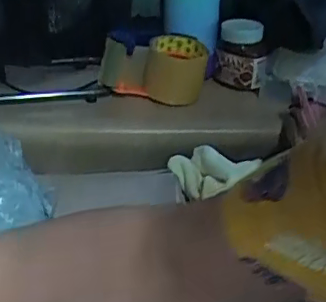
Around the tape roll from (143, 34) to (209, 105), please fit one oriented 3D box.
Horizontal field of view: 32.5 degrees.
[{"bbox_3d":[0.019,-0.127,0.848,0.089,0.079,0.089,1,30,-1],"label":"tape roll"}]

